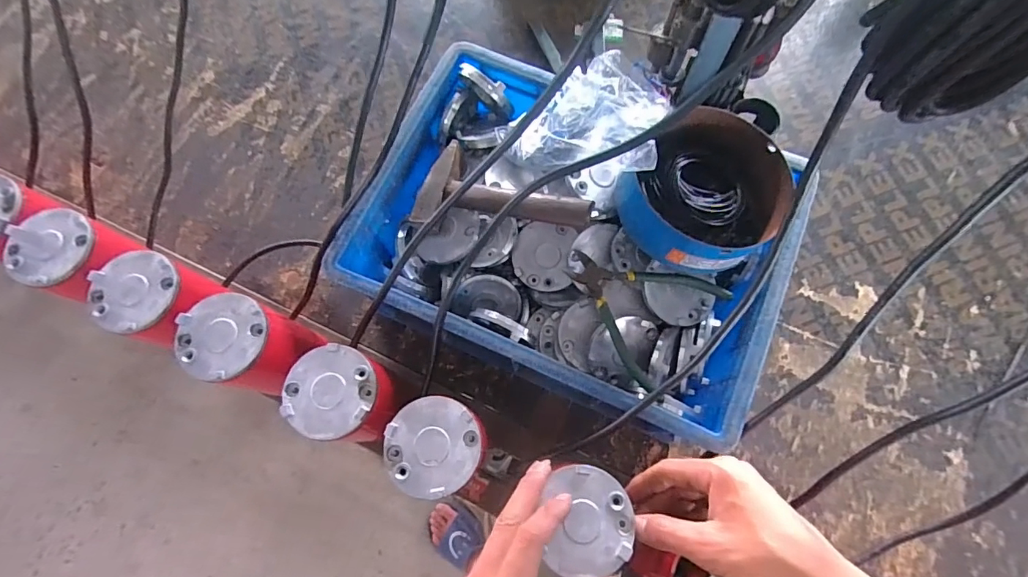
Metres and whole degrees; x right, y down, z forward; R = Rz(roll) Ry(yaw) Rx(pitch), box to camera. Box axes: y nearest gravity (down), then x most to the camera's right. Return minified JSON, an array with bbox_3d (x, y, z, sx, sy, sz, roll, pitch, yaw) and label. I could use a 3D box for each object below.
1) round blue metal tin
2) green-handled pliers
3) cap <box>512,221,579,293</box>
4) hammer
[{"bbox_3d":[0.176,-0.085,0.433,0.151,0.062,0.130,-39,76,-9],"label":"round blue metal tin"},{"bbox_3d":[0.111,0.006,0.444,0.136,0.017,0.116,41,79,13],"label":"green-handled pliers"},{"bbox_3d":[0.030,-0.034,0.490,0.062,0.006,0.069,8,94,9],"label":"cap"},{"bbox_3d":[-0.009,-0.086,0.454,0.176,0.027,0.087,17,72,26],"label":"hammer"}]

